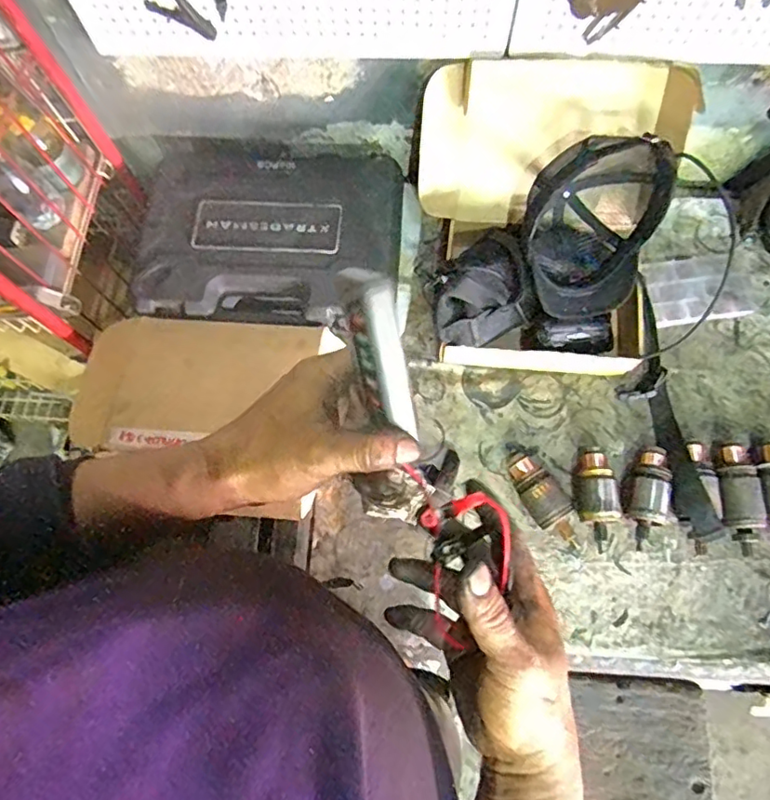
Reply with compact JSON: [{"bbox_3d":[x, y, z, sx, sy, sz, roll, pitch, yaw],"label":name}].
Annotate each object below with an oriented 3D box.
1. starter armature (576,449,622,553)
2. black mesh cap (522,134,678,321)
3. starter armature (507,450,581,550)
[{"bbox_3d":[0.281,0.130,0.761,0.051,0.049,0.133,-4,73,0],"label":"starter armature"},{"bbox_3d":[0.267,-0.237,0.774,0.193,0.229,0.113,5,28,-18],"label":"black mesh cap"},{"bbox_3d":[0.206,0.132,0.758,0.046,0.057,0.150,-32,75,-8],"label":"starter armature"}]

